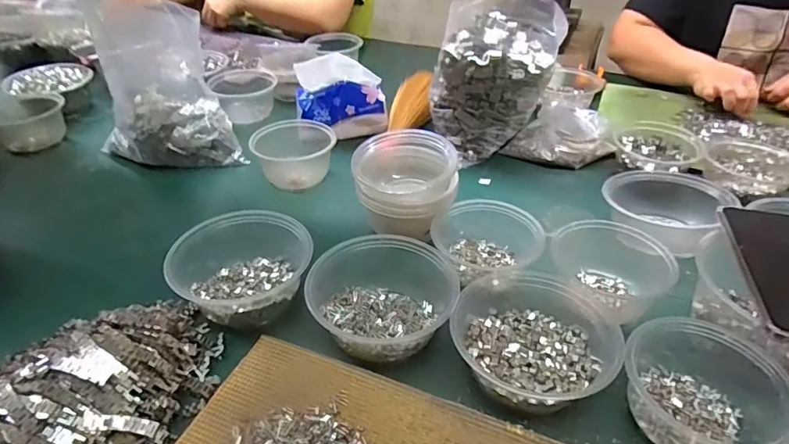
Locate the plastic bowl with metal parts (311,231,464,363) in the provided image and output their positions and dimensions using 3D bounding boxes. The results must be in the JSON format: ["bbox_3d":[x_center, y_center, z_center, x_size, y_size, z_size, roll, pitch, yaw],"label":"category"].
[{"bbox_3d":[-0.012,0.071,0.462,0.128,0.059,0.121,0,37,0],"label":"plastic bowl with metal parts"}]

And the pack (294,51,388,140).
[{"bbox_3d":[-0.084,-0.198,0.760,0.142,0.118,0.062,-4,37,-5],"label":"pack"}]

